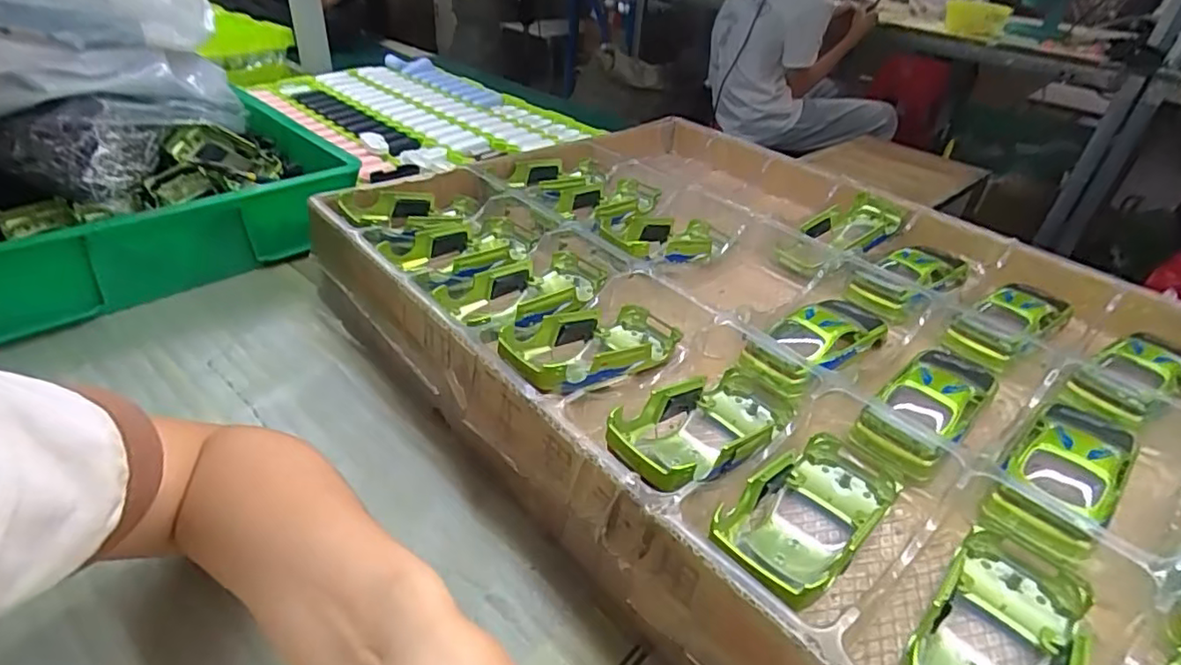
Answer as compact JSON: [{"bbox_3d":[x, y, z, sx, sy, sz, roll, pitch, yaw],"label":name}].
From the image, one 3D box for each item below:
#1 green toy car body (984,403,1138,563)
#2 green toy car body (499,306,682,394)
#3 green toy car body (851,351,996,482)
[{"bbox_3d":[0.261,0.075,0.330,0.131,0.025,0.047,-26,46,-36],"label":"green toy car body"},{"bbox_3d":[0.001,0.014,0.395,0.065,0.036,0.142,29,26,29],"label":"green toy car body"},{"bbox_3d":[0.210,0.044,0.373,0.125,0.029,0.047,-26,46,-36],"label":"green toy car body"}]

